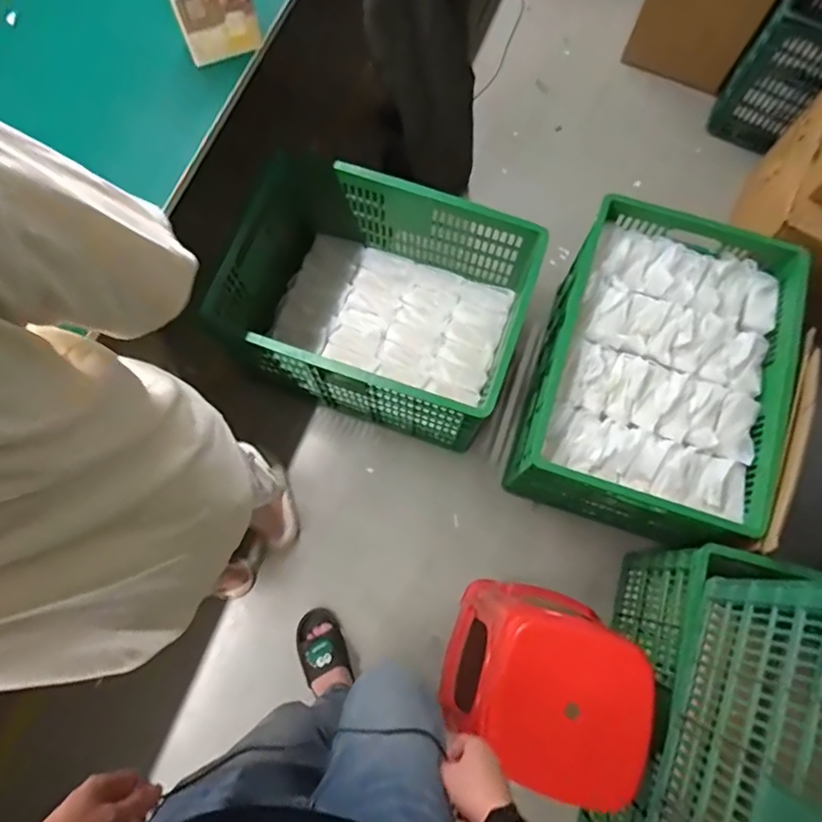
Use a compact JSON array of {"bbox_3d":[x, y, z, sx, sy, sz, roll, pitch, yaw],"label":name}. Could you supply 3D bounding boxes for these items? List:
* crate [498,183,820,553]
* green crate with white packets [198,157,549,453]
[{"bbox_3d":[0.547,-0.073,1.367,0.477,0.417,0.691,18,75,4],"label":"crate"},{"bbox_3d":[-0.076,-0.267,1.375,0.659,0.379,0.489,20,76,4],"label":"green crate with white packets"}]

